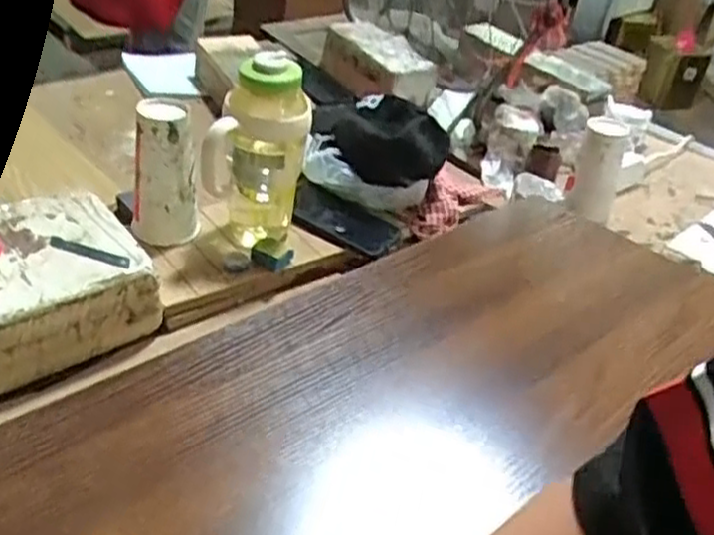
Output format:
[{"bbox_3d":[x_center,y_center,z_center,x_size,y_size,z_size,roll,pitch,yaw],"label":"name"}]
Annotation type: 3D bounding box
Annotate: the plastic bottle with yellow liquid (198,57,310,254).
[{"bbox_3d":[-0.125,-0.130,0.934,0.110,0.244,0.095,14,37,7],"label":"plastic bottle with yellow liquid"}]

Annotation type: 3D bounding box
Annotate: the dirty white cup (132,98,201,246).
[{"bbox_3d":[-0.245,-0.116,0.952,0.081,0.179,0.086,-3,38,-15],"label":"dirty white cup"}]

